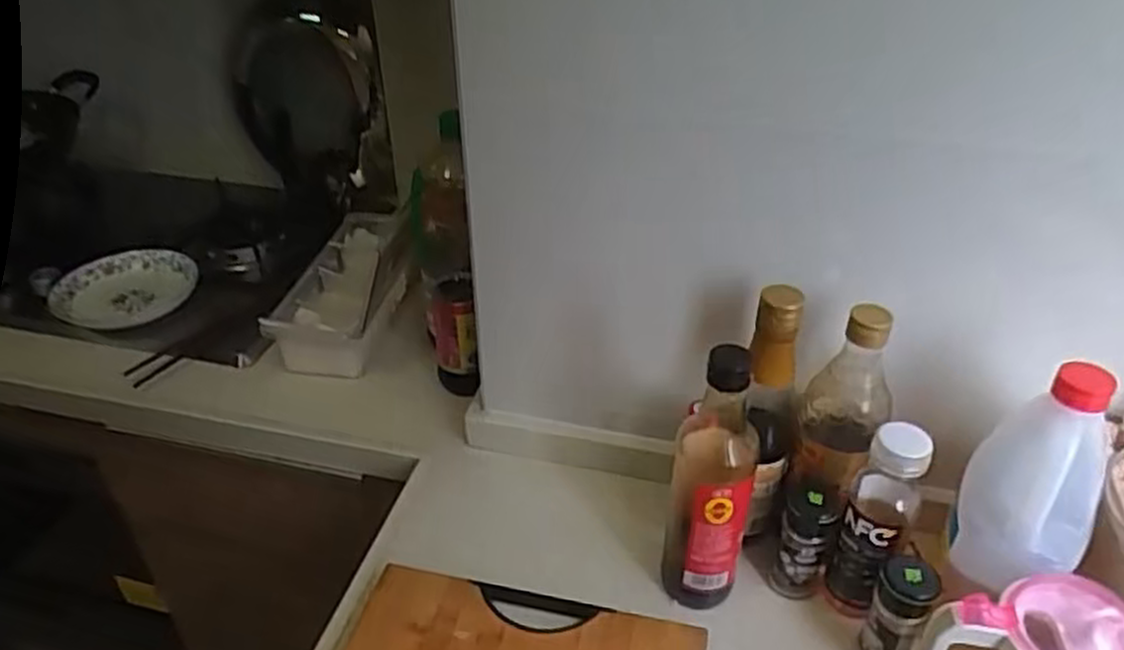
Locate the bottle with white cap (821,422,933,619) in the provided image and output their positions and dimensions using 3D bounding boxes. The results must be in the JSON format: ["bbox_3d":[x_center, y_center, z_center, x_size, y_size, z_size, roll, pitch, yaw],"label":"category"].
[{"bbox_3d":[0.254,0.159,0.637,0.047,0.193,0.054,25,41,31],"label":"bottle with white cap"}]

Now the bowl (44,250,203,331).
[{"bbox_3d":[-0.614,-0.054,1.104,0.148,0.040,0.174,21,39,27],"label":"bowl"}]

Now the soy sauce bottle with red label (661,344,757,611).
[{"bbox_3d":[0.120,0.125,0.632,0.061,0.248,0.068,6,35,9],"label":"soy sauce bottle with red label"}]

